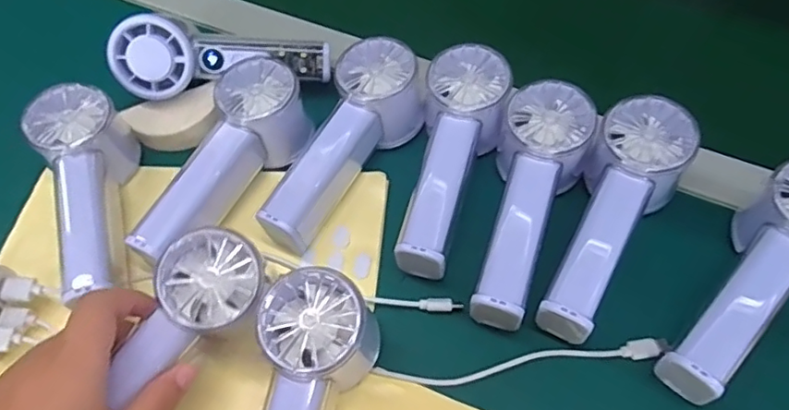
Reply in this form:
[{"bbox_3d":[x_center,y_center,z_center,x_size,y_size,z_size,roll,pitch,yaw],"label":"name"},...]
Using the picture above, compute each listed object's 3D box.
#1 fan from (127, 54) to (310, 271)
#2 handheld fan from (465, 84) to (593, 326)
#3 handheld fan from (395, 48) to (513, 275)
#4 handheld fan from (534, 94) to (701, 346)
[{"bbox_3d":[-0.111,-0.026,0.378,0.056,0.048,0.151,22,60,16],"label":"fan"},{"bbox_3d":[0.079,-0.001,0.353,0.052,0.057,0.147,17,59,13],"label":"handheld fan"},{"bbox_3d":[0.040,-0.030,0.377,0.054,0.060,0.144,8,57,8],"label":"handheld fan"},{"bbox_3d":[0.131,0.009,0.353,0.054,0.053,0.152,26,75,16],"label":"handheld fan"}]

